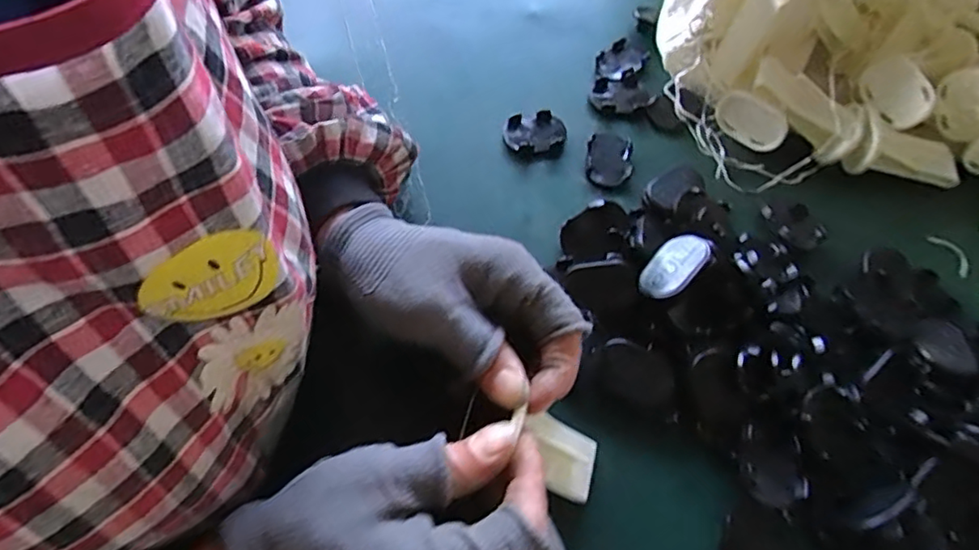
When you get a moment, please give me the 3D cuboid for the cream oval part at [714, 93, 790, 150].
[{"bbox_3d":[0.177,-0.104,0.410,0.006,0.035,0.050,-39,69,-21],"label":"cream oval part"}]

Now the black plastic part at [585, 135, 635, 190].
[{"bbox_3d":[0.079,-0.077,0.400,0.030,0.011,0.043,7,58,-2],"label":"black plastic part"}]

